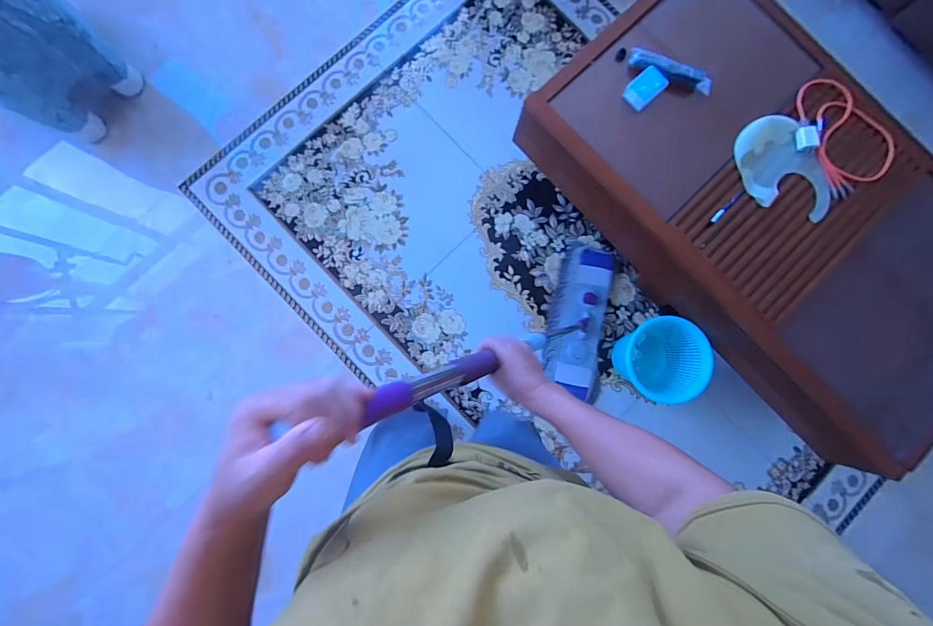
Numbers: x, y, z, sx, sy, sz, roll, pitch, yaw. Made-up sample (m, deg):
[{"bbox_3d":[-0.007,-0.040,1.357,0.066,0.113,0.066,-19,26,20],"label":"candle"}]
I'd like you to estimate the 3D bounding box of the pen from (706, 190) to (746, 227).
[{"bbox_3d":[0.649,-0.263,1.013,0.133,0.013,0.013,-43,89,-5],"label":"pen"}]

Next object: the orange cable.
[{"bbox_3d":[0.954,-0.457,1.030,0.218,0.015,0.301,-32,88,-5],"label":"orange cable"}]

